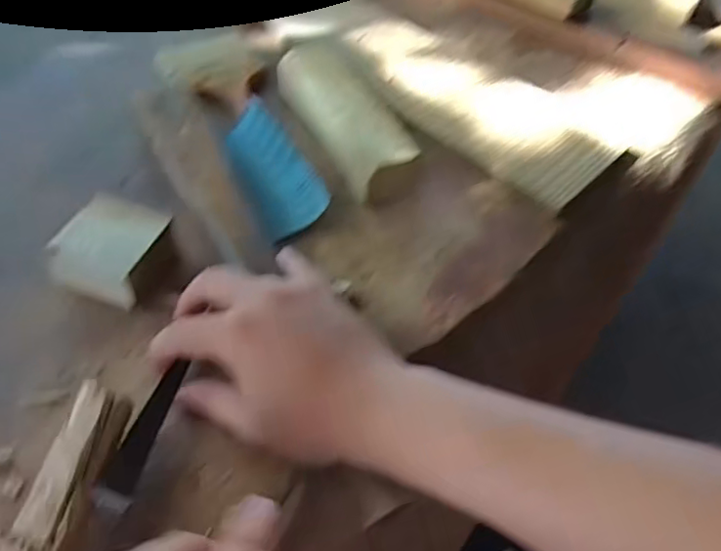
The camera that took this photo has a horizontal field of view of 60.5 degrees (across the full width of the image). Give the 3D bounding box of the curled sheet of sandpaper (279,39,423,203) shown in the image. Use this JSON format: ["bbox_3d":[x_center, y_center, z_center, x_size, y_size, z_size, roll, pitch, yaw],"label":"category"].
[{"bbox_3d":[-0.011,-0.136,0.531,0.059,0.037,0.175,-19,56,-20],"label":"curled sheet of sandpaper"}]

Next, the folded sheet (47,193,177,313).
[{"bbox_3d":[-0.169,-0.017,0.421,0.064,0.030,0.065,16,51,7],"label":"folded sheet"}]

